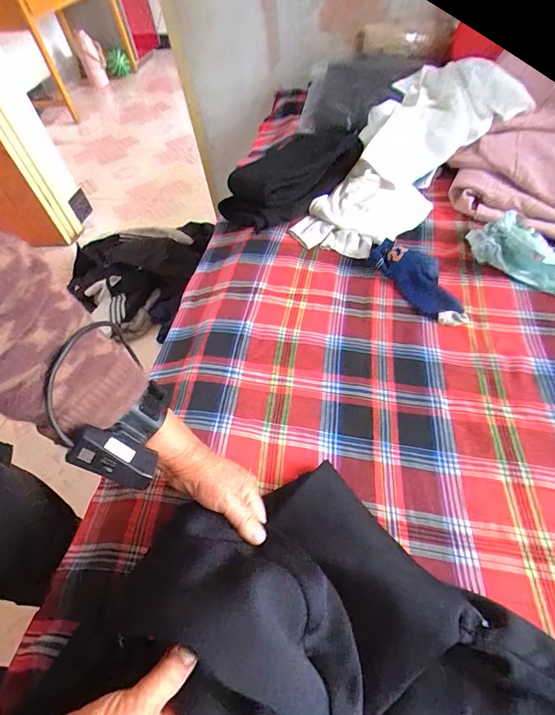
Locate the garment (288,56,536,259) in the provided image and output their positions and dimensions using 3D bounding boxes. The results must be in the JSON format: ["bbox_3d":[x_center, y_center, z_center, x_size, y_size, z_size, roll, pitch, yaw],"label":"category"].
[{"bbox_3d":[0.254,-0.417,0.792,0.296,0.087,0.556,34,79,26],"label":"garment"}]

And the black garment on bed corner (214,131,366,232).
[{"bbox_3d":[0.035,-0.389,0.796,0.314,0.093,0.162,-34,57,-19],"label":"black garment on bed corner"}]

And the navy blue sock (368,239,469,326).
[{"bbox_3d":[0.239,-0.132,0.623,0.089,0.038,0.198,-24,55,-13],"label":"navy blue sock"}]

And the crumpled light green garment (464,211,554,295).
[{"bbox_3d":[0.425,-0.181,0.634,0.203,0.052,0.111,33,62,26],"label":"crumpled light green garment"}]

